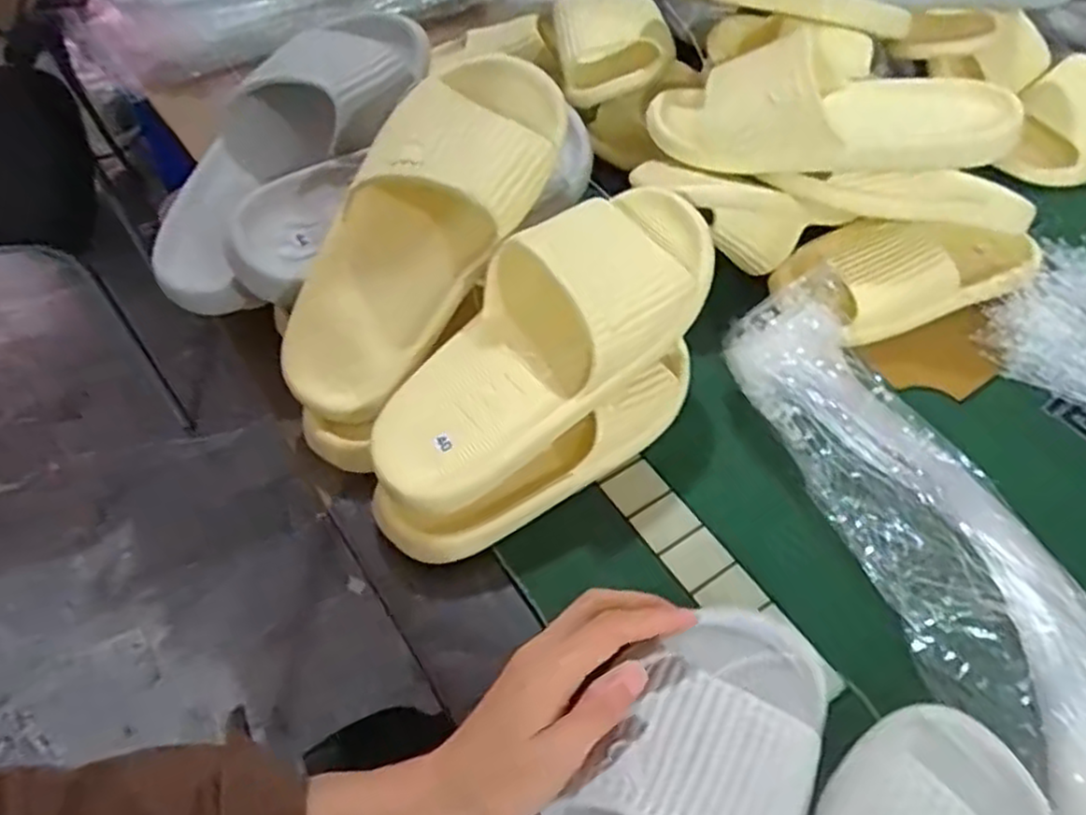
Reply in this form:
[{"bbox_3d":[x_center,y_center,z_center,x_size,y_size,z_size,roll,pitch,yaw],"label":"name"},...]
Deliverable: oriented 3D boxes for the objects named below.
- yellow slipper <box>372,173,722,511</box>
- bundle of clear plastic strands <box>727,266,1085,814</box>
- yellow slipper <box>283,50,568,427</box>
[{"bbox_3d":[0.002,-0.043,0.447,0.255,0.066,0.103,-45,65,-6],"label":"yellow slipper"},{"bbox_3d":[0.242,0.083,0.431,0.121,0.052,0.395,-14,55,-13],"label":"bundle of clear plastic strands"},{"bbox_3d":[-0.080,-0.116,0.472,0.102,0.076,0.260,31,88,19],"label":"yellow slipper"}]

